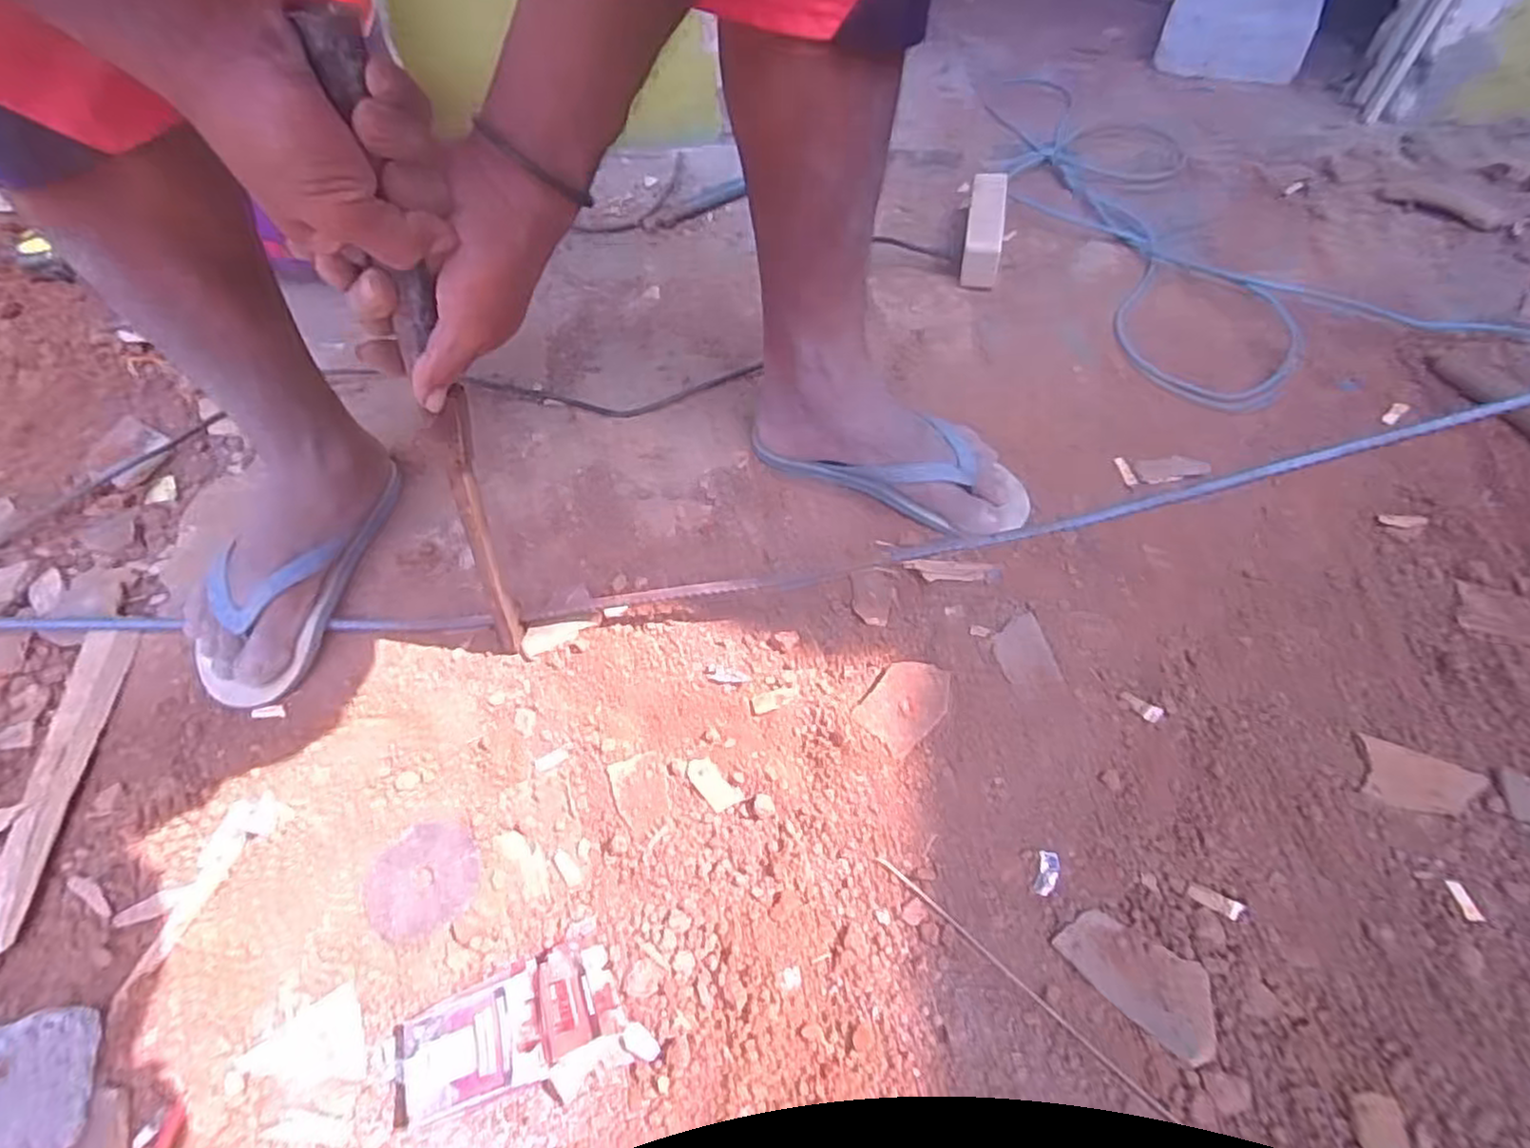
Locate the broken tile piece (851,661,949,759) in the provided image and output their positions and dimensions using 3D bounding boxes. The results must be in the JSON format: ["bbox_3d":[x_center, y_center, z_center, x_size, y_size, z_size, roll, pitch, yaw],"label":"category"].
[{"bbox_3d":[0.105,0.095,0.539,0.071,0.008,0.052,-39,61,-23],"label":"broken tile piece"}]

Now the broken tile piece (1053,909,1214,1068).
[{"bbox_3d":[0.224,0.238,0.430,0.086,0.012,0.048,36,63,25],"label":"broken tile piece"}]

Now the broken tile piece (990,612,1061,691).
[{"bbox_3d":[0.202,0.061,0.567,0.043,0.004,0.065,-8,54,-3],"label":"broken tile piece"}]

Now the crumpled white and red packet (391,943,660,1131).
[{"bbox_3d":[-0.153,0.279,0.436,0.152,0.024,0.074,-16,55,-9],"label":"crumpled white and red packet"}]

